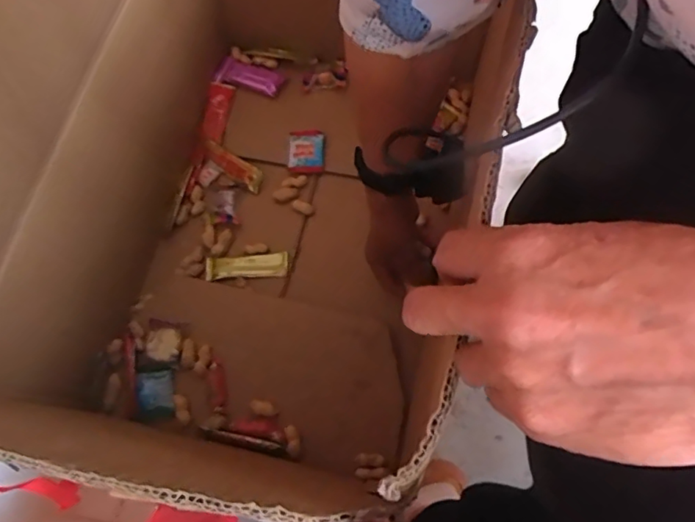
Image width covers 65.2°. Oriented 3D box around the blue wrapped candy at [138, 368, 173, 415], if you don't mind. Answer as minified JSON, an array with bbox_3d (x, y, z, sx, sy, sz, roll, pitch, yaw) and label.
[{"bbox_3d":[-0.219,0.147,0.615,0.039,0.010,0.050,0,70,3],"label":"blue wrapped candy"}]

